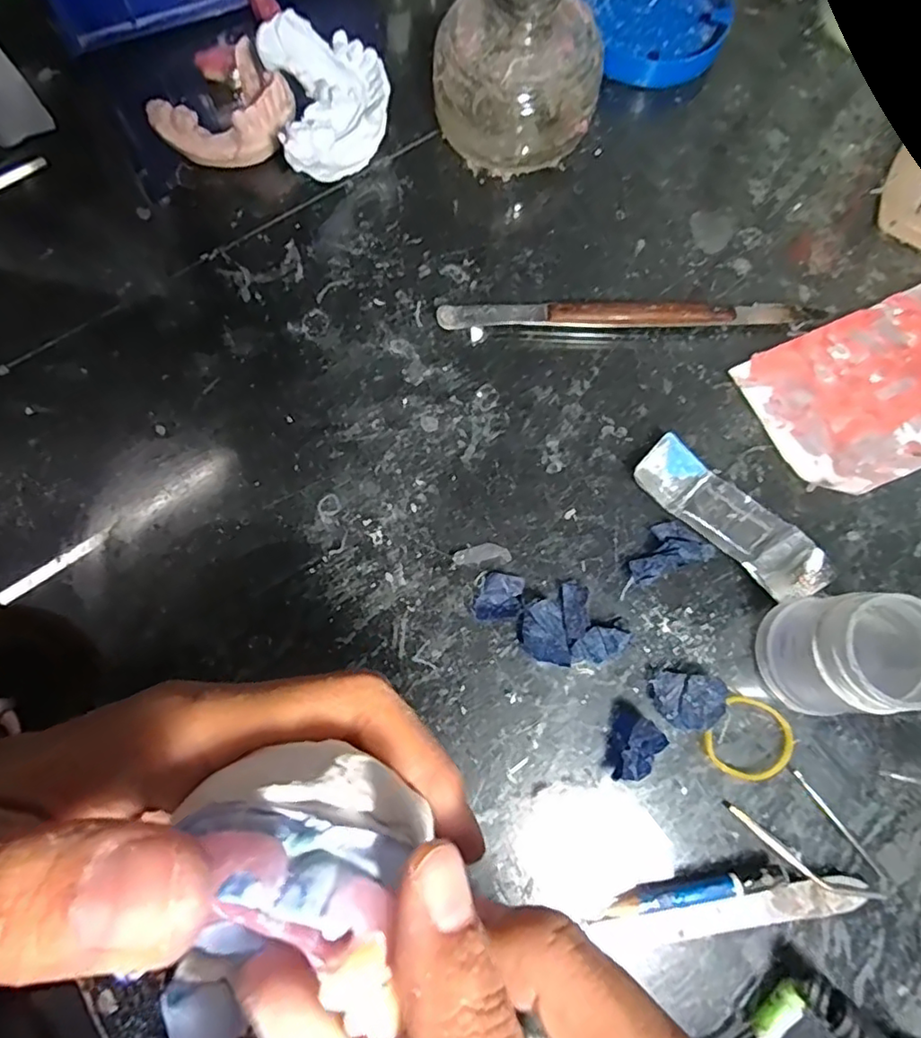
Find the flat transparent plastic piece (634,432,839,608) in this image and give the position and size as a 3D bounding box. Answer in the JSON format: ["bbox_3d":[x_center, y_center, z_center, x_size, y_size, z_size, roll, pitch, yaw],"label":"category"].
[{"bbox_3d":[0.112,0.001,0.249,0.085,0.010,0.027,43,79,10],"label":"flat transparent plastic piece"}]

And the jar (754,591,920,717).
[{"bbox_3d":[0.140,0.048,0.215,0.043,0.053,0.041,0,75,0],"label":"jar"}]

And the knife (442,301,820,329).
[{"bbox_3d":[0.075,-0.092,0.272,0.169,0.011,0.010,0,75,0],"label":"knife"}]

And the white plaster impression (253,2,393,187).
[{"bbox_3d":[-0.059,-0.191,0.280,0.051,0.040,0.066,-16,76,-4],"label":"white plaster impression"}]

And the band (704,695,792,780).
[{"bbox_3d":[0.110,0.085,0.230,0.029,0.004,0.030,0,75,0],"label":"band"}]

